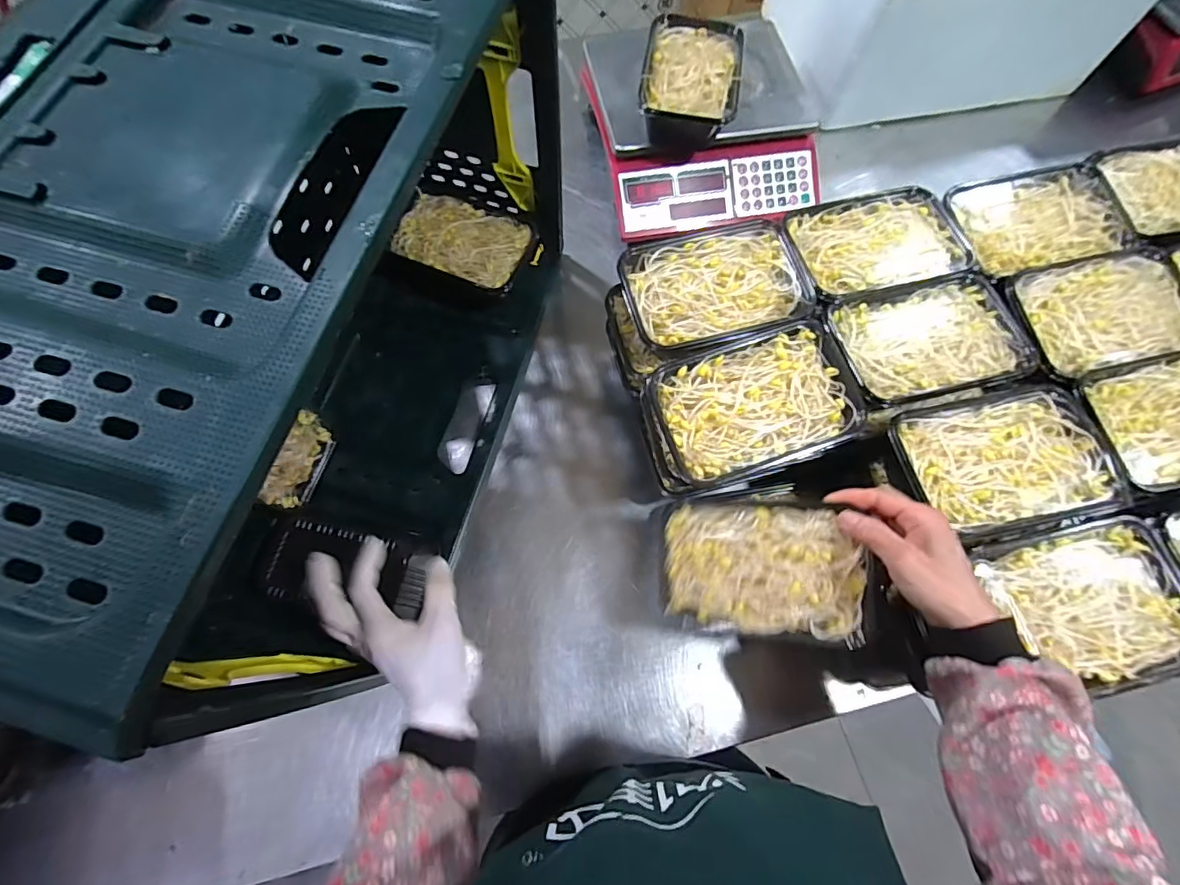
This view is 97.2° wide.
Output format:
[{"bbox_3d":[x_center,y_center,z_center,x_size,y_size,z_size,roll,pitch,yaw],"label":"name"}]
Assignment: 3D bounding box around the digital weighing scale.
[{"bbox_3d":[0.179,-0.469,0.773,0.329,0.102,0.329,-9,71,-5],"label":"digital weighing scale"}]

